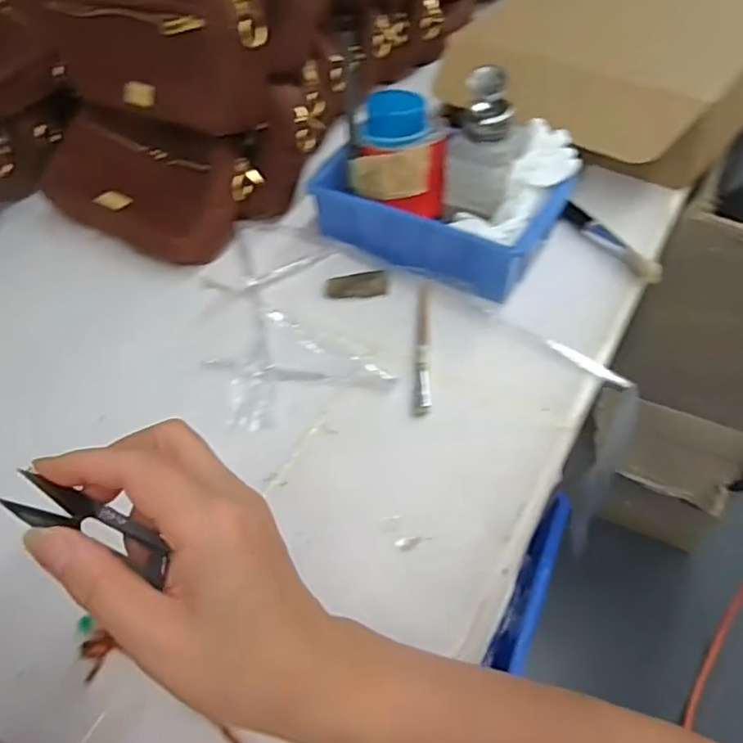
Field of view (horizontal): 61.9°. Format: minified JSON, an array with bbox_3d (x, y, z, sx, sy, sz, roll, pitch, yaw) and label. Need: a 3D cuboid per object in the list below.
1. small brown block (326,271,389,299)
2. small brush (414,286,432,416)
[{"bbox_3d":[-0.012,-0.074,0.523,0.052,0.004,0.026,-9,53,-4],"label":"small brown block"},{"bbox_3d":[0.041,-0.022,0.479,0.012,0.004,0.128,2,53,5],"label":"small brush"}]

